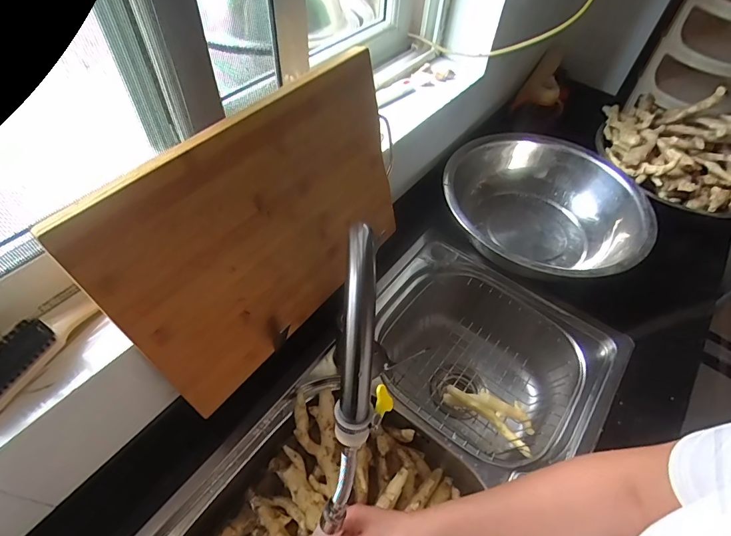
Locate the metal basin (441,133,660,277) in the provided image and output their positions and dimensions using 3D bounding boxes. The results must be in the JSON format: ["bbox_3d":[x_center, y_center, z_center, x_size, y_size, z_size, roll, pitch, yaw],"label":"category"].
[{"bbox_3d":[0.345,-0.108,0.814,0.374,0.122,0.372,2,52,-2],"label":"metal basin"}]

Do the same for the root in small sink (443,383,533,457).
[{"bbox_3d":[0.218,0.237,0.705,0.156,0.033,0.072,30,56,18],"label":"root in small sink"}]

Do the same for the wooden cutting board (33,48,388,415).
[{"bbox_3d":[-0.097,-0.051,0.489,0.016,0.267,0.389,21,53,33],"label":"wooden cutting board"}]

